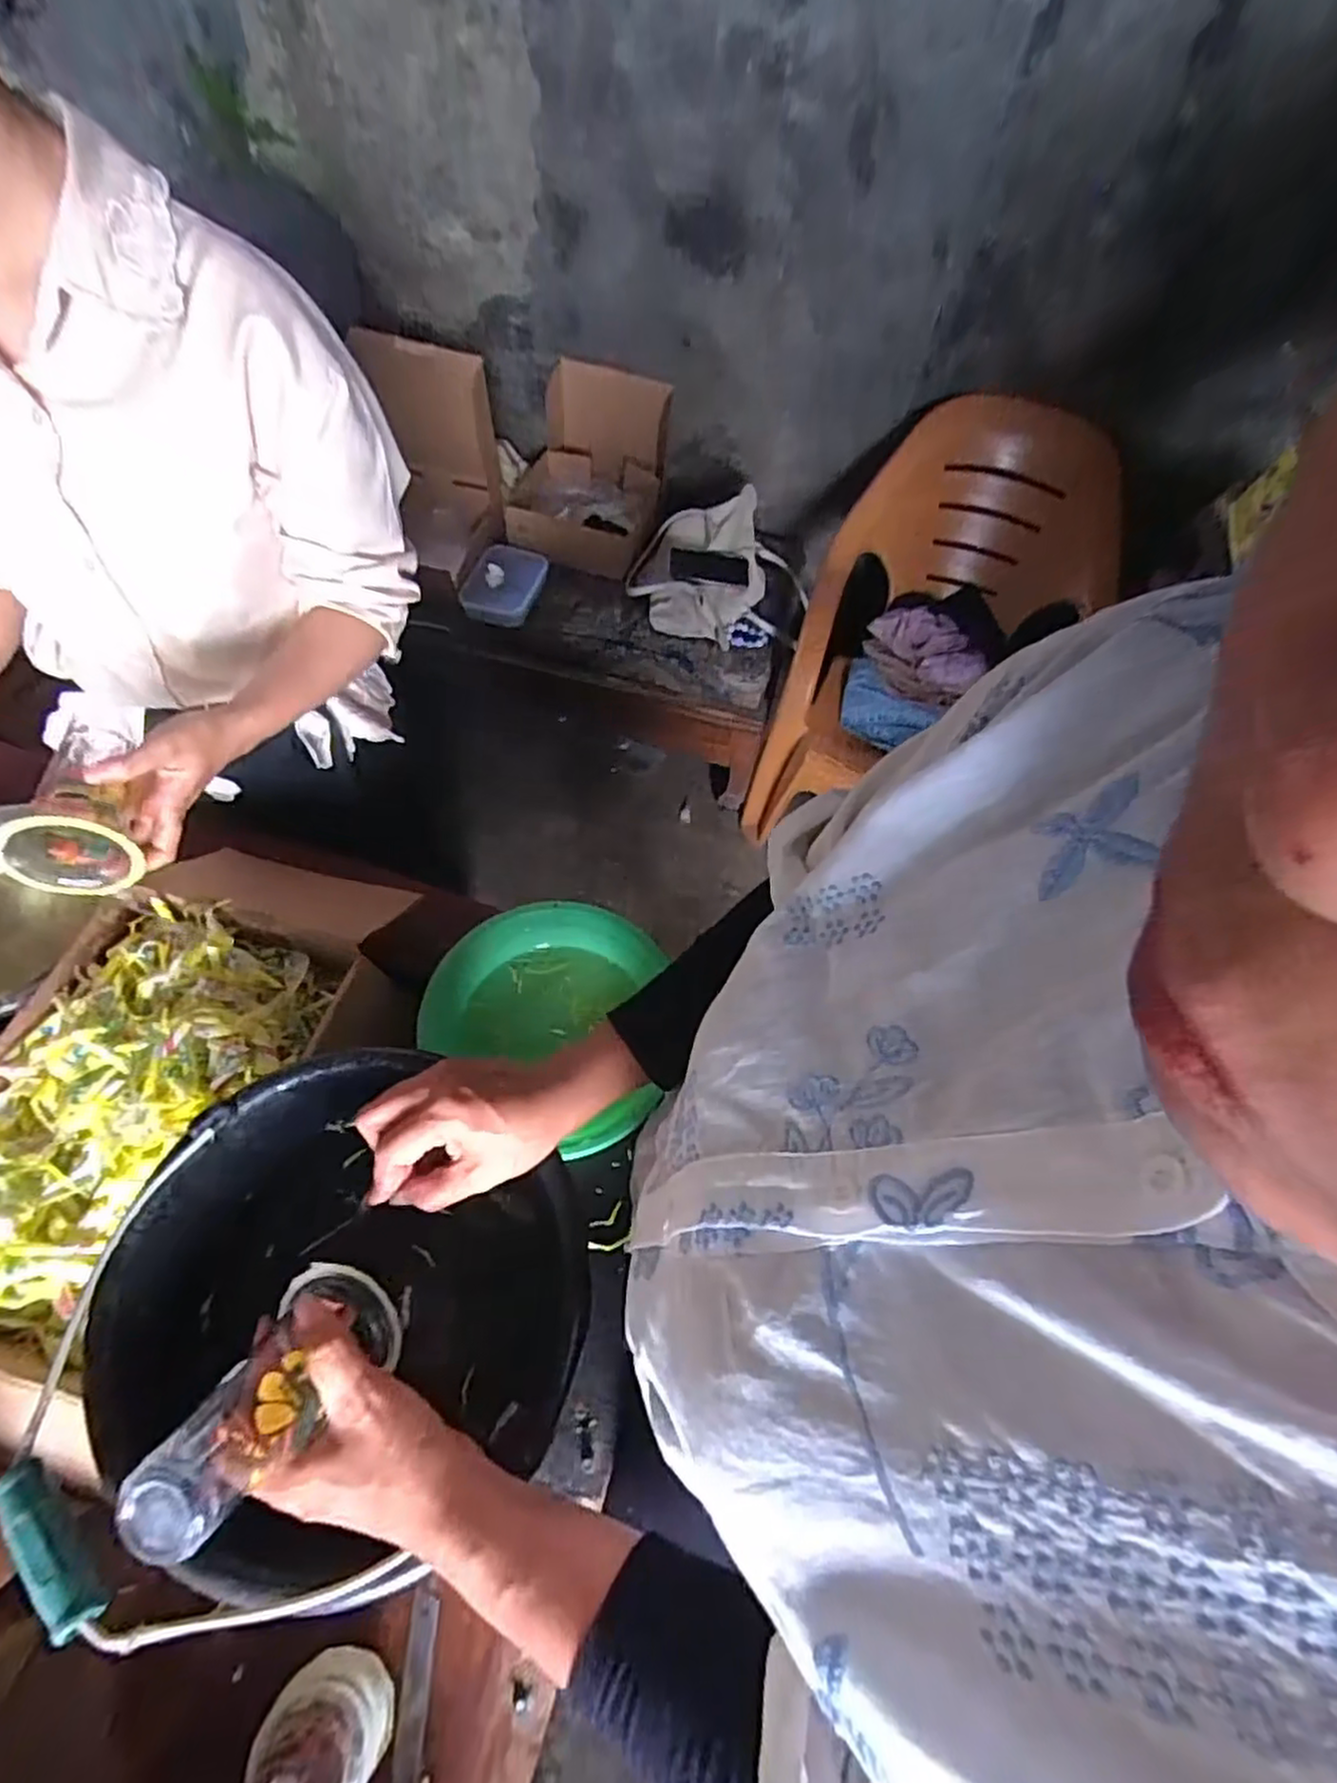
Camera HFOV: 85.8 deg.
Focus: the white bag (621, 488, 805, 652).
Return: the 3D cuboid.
[{"bbox_3d":[0.117,-0.696,1.527,0.379,0.123,0.361,9,60,1],"label":"white bag"}]

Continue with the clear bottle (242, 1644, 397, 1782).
[{"bbox_3d":[-0.211,0.505,0.408,0.074,0.153,0.059,31,63,13],"label":"clear bottle"}]

